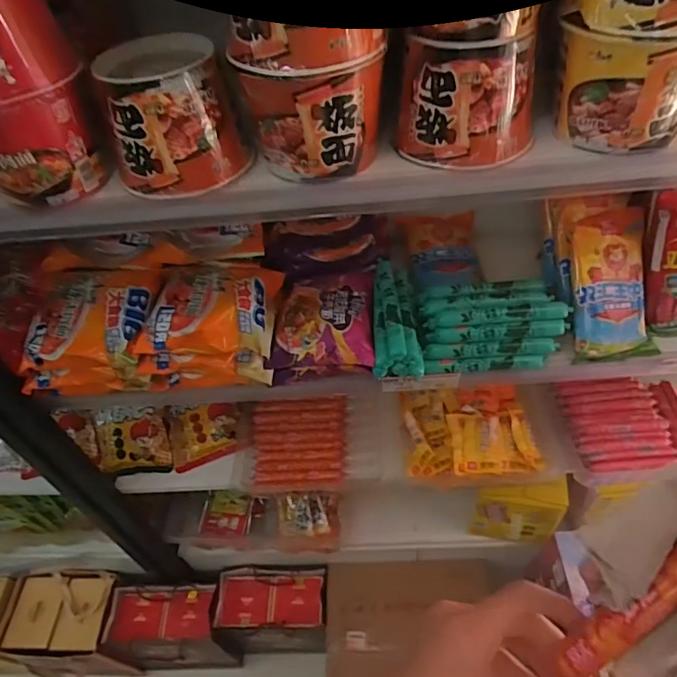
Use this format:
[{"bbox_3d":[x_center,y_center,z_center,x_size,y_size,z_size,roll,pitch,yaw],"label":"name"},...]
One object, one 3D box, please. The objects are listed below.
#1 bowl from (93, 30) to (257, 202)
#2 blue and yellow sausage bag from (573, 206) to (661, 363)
[{"bbox_3d":[-0.162,-0.214,0.504,0.133,0.118,0.095,-12,48,-5],"label":"bowl"},{"bbox_3d":[0.369,-0.074,0.692,0.110,0.041,0.207,1,87,8],"label":"blue and yellow sausage bag"}]

